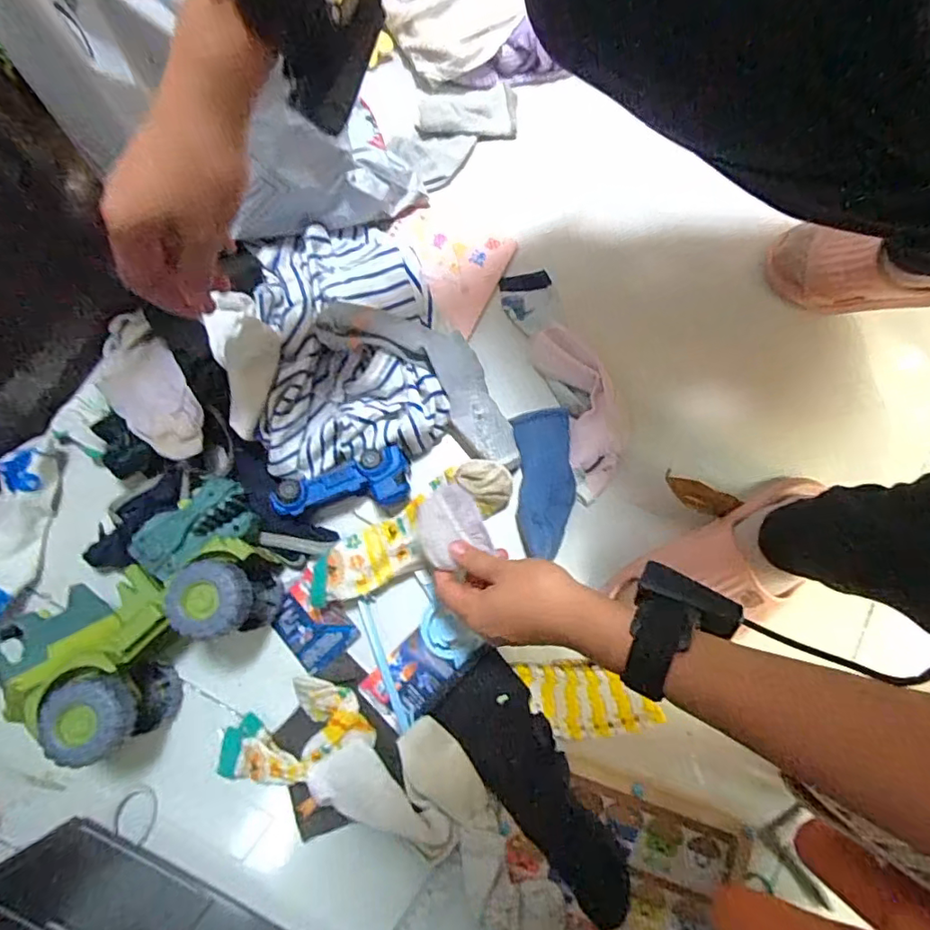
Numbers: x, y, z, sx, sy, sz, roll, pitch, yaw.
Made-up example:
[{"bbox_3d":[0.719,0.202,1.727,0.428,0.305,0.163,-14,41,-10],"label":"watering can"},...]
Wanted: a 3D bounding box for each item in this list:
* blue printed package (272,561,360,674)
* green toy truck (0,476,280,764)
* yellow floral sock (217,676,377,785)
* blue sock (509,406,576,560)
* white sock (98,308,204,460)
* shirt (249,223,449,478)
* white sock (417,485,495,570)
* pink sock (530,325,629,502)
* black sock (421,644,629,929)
[{"bbox_3d":[-0.144,0.145,0.500,0.058,0.005,0.080,-40,81,-9],"label":"blue printed package"},{"bbox_3d":[-0.253,0.119,0.451,0.212,0.102,0.129,-43,82,-10],"label":"green toy truck"},{"bbox_3d":[-0.151,0.232,0.467,0.127,0.027,0.071,-23,79,-6],"label":"yellow floral sock"},{"bbox_3d":[0.077,0.015,0.525,0.054,0.018,0.141,-2,78,-2],"label":"blue sock"},{"bbox_3d":[-0.301,-0.075,0.510,0.069,0.027,0.178,-37,66,-9],"label":"white sock"},{"bbox_3d":[-0.115,-0.132,0.527,0.162,0.063,0.260,-9,78,-3],"label":"shirt"},{"bbox_3d":[-0.013,0.051,0.461,0.055,0.012,0.063,-20,79,-6],"label":"white sock"},{"bbox_3d":[0.119,-0.058,0.531,0.062,0.032,0.171,-16,78,-5],"label":"pink sock"},{"bbox_3d":[0.069,0.275,0.469,0.081,0.009,0.228,-41,82,-9],"label":"black sock"}]

